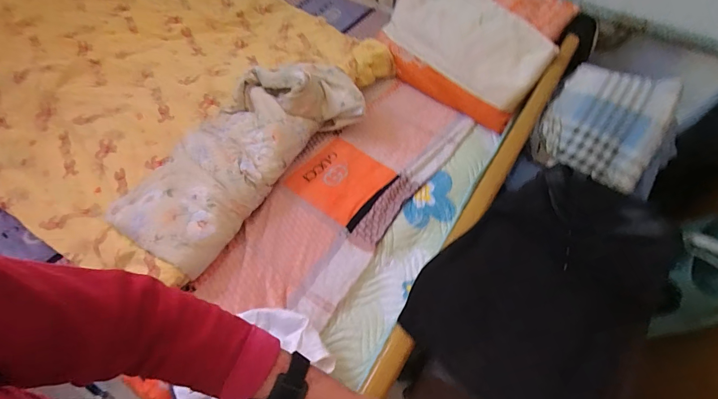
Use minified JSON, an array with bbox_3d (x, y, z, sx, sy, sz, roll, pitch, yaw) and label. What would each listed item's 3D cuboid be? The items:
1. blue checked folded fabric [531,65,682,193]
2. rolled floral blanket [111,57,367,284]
[{"bbox_3d":[0.634,-0.207,0.911,0.265,0.082,0.368,29,63,18],"label":"blue checked folded fabric"},{"bbox_3d":[-0.305,-0.145,0.941,0.313,0.147,0.703,36,65,21],"label":"rolled floral blanket"}]

